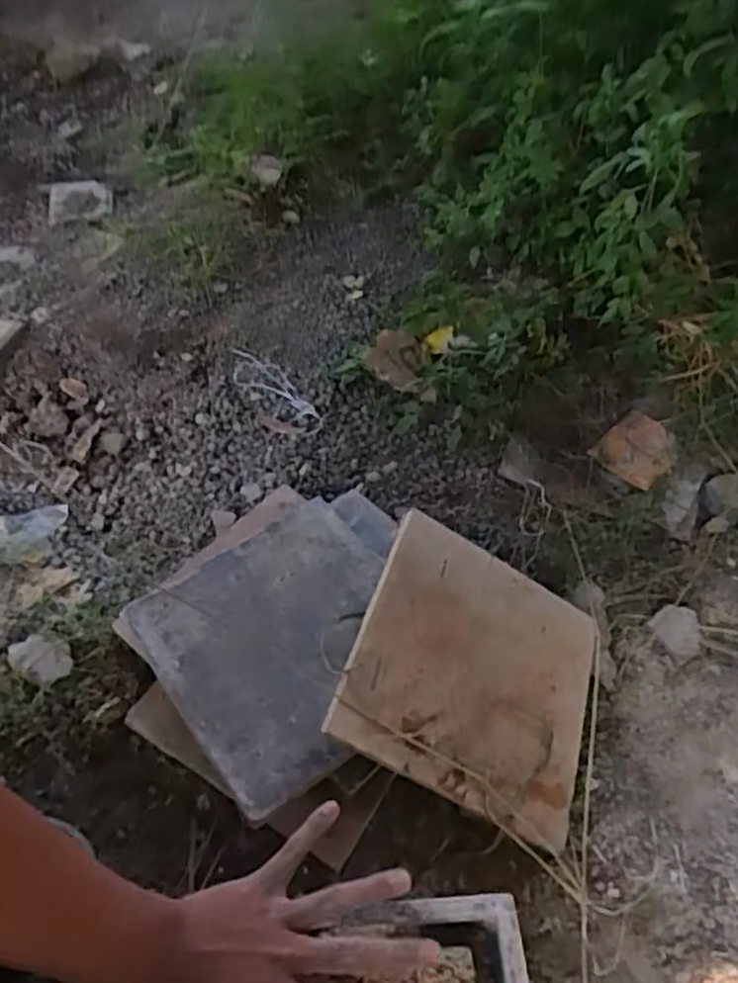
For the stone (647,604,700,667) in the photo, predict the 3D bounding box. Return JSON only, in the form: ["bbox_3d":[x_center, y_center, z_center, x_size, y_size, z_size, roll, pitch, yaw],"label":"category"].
[{"bbox_3d":[0.343,0.155,0.777,0.058,0.020,0.055,0,50,0],"label":"stone"}]

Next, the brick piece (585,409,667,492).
[{"bbox_3d":[0.340,-0.053,0.892,0.080,0.025,0.100,38,58,24],"label":"brick piece"}]

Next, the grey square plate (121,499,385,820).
[{"bbox_3d":[-0.077,0.143,0.695,0.246,0.017,0.241,-33,62,-24],"label":"grey square plate"}]

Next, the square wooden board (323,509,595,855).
[{"bbox_3d":[0.110,0.173,0.677,0.254,0.016,0.242,33,56,-14],"label":"square wooden board"}]

